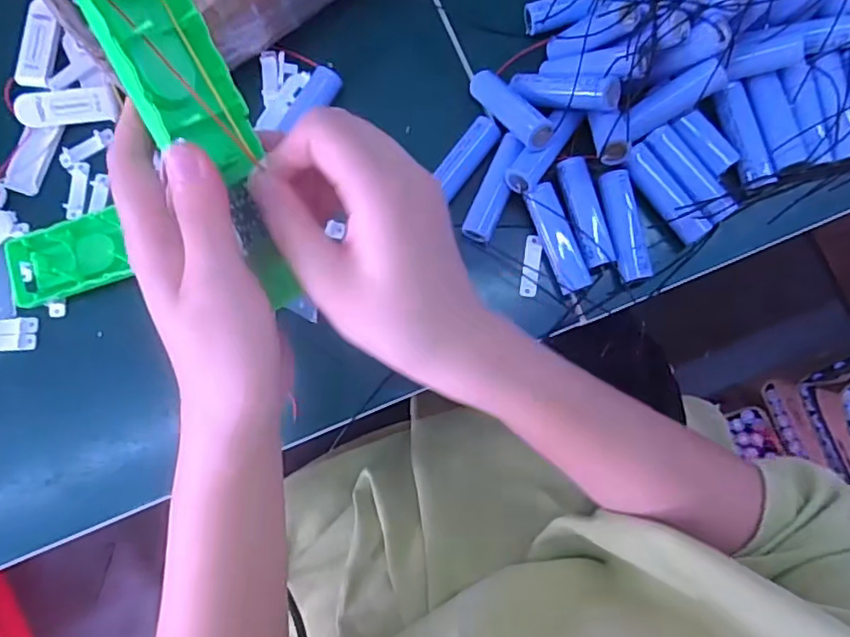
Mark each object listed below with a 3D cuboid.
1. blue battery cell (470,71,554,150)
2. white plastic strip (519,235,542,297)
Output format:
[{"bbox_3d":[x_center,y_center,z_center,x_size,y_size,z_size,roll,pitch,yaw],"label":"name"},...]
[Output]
[{"bbox_3d":[0.050,-0.123,0.353,0.017,0.014,0.068,-33,58,-2],"label":"blue battery cell"},{"bbox_3d":[0.063,-0.031,0.360,0.009,0.004,0.037,9,83,4],"label":"white plastic strip"}]

